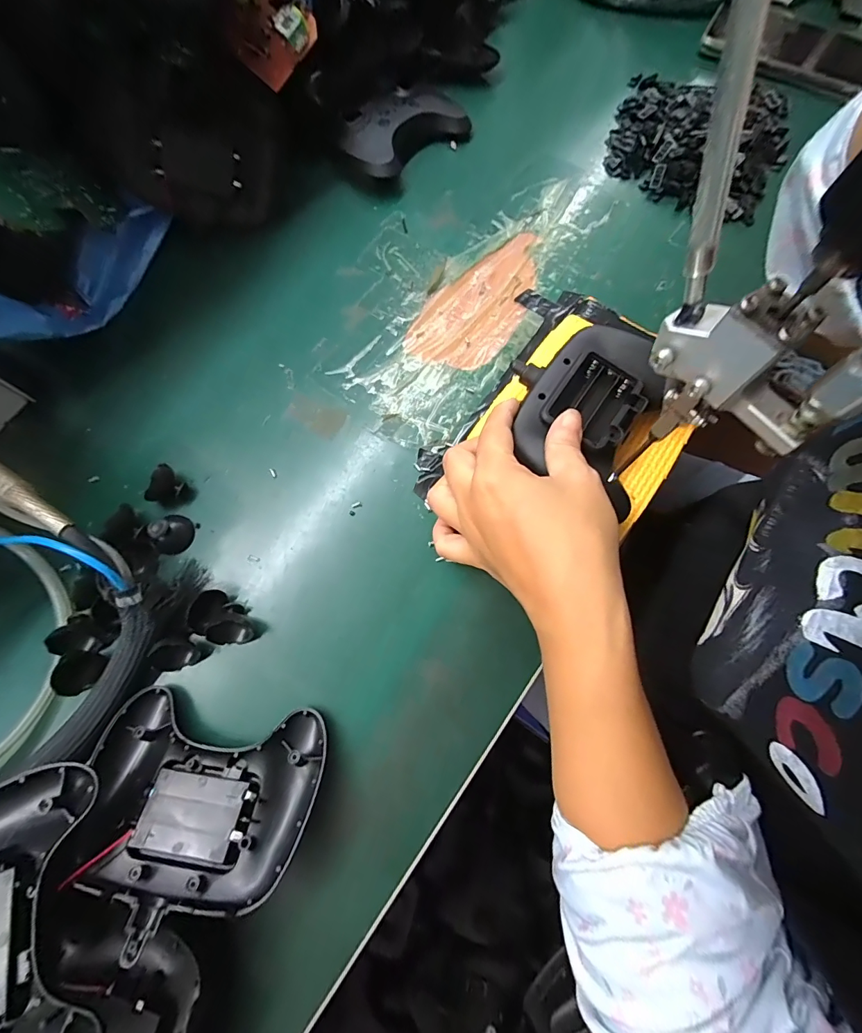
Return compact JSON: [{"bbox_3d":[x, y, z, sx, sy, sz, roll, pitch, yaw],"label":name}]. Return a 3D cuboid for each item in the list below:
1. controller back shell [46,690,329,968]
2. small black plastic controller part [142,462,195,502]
[{"bbox_3d":[-0.124,0.153,0.226,0.124,0.027,0.103,7,53,3],"label":"controller back shell"},{"bbox_3d":[-0.175,-0.019,0.287,0.020,0.019,0.025,19,74,6],"label":"small black plastic controller part"}]

